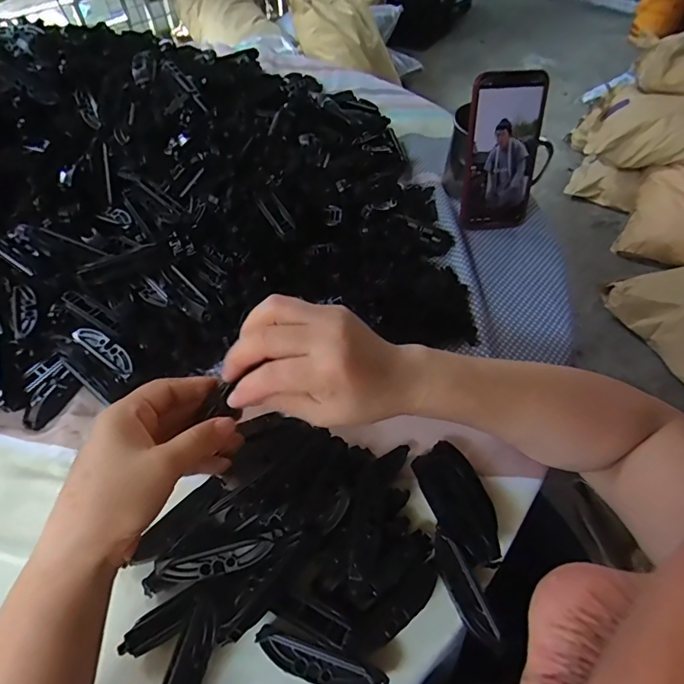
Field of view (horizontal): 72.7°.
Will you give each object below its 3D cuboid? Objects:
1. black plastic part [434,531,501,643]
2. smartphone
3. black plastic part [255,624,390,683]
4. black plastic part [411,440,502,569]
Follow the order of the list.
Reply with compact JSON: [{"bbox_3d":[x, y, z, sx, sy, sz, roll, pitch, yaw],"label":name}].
[{"bbox_3d":[0.078,0.159,0.302,0.017,0.006,0.067,-19,56,-15],"label":"black plastic part"},{"bbox_3d":[0.169,-0.197,0.489,0.073,0.154,0.017,-2,32,1],"label":"smartphone"},{"bbox_3d":[-0.014,0.192,0.277,0.079,0.012,0.018,16,54,11],"label":"black plastic part"},{"bbox_3d":[0.087,0.112,0.332,0.038,0.023,0.088,-17,55,-14],"label":"black plastic part"}]

